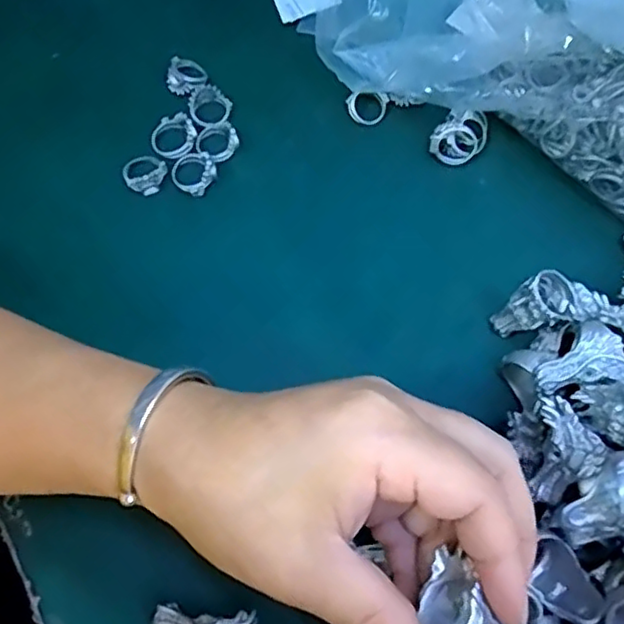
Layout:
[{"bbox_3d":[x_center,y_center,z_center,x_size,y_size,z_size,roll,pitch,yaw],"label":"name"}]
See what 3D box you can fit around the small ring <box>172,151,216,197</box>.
[{"bbox_3d":[-0.060,-0.072,0.328,0.022,0.004,0.023,0,67,0],"label":"small ring"}]

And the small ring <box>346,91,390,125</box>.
[{"bbox_3d":[0.031,-0.110,0.345,0.023,0.008,0.017,-15,68,-7],"label":"small ring"}]

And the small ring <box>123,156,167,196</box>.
[{"bbox_3d":[-0.086,-0.070,0.327,0.021,0.005,0.020,0,67,0],"label":"small ring"}]

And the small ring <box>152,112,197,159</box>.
[{"bbox_3d":[-0.072,-0.092,0.332,0.023,0.008,0.024,0,67,0],"label":"small ring"}]

